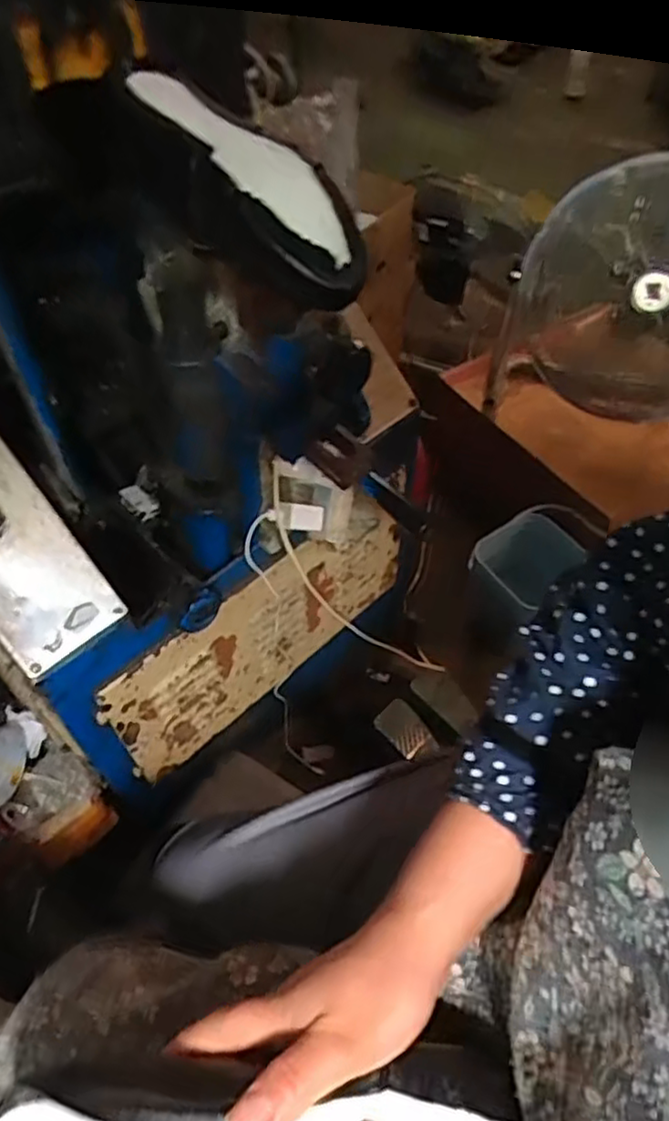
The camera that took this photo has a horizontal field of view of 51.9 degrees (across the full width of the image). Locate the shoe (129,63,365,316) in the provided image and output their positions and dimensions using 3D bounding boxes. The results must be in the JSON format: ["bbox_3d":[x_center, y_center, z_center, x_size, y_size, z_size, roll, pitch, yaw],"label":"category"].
[{"bbox_3d":[-0.062,-0.291,0.525,0.071,0.054,0.242,-34,80,-22],"label":"shoe"}]

